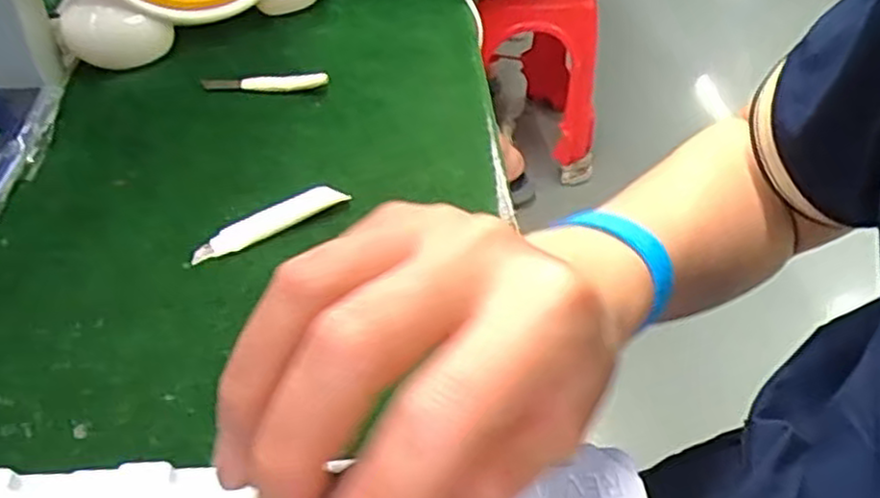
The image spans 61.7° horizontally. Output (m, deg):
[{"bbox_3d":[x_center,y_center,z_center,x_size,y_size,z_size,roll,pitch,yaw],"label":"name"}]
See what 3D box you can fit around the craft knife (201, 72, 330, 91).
[{"bbox_3d":[-0.122,-0.119,0.519,0.086,0.011,0.010,0,44,-5],"label":"craft knife"}]

